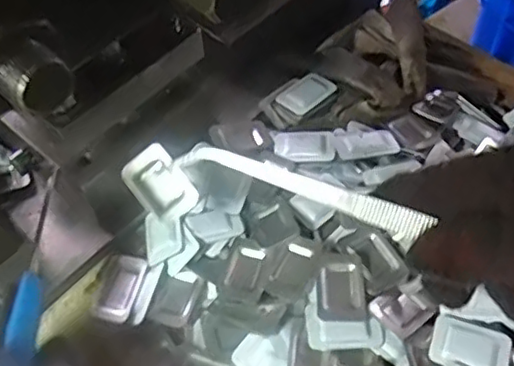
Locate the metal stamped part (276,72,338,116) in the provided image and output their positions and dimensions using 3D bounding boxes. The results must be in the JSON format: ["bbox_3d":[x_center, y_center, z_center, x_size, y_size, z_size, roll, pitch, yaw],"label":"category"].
[{"bbox_3d":[0.035,-0.064,0.447,0.026,0.004,0.038,38,63,25],"label":"metal stamped part"}]

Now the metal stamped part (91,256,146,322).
[{"bbox_3d":[-0.082,0.063,0.378,0.025,0.011,0.039,12,55,10],"label":"metal stamped part"}]

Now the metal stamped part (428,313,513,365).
[{"bbox_3d":[0.114,0.087,0.337,0.041,0.006,0.026,17,56,13],"label":"metal stamped part"}]

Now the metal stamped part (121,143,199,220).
[{"bbox_3d":[-0.053,0.001,0.347,0.028,0.005,0.040,-36,88,-4],"label":"metal stamped part"}]

